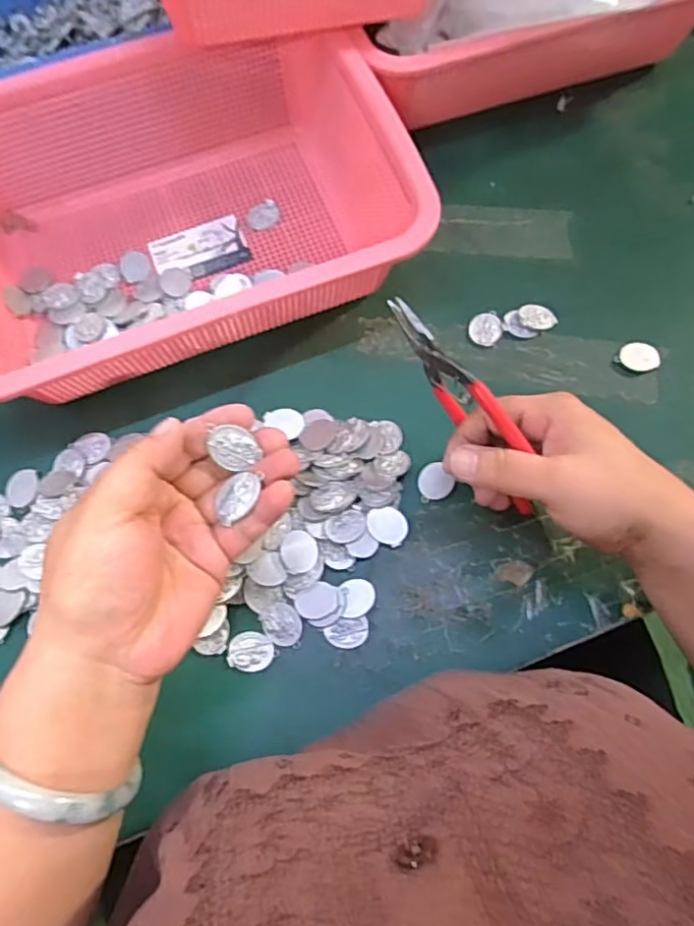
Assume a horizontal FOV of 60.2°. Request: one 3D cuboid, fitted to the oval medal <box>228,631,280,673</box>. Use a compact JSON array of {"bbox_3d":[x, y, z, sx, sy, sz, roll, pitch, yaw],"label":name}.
[{"bbox_3d":[-0.054,0.107,0.342,0.027,0.004,0.022,-4,69,-2],"label":"oval medal"}]

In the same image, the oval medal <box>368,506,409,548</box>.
[{"bbox_3d":[0.025,0.039,0.363,0.022,0.010,0.024,-19,70,-8],"label":"oval medal"}]

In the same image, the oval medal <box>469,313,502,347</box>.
[{"bbox_3d":[0.095,-0.092,0.411,0.022,0.004,0.026,17,70,6],"label":"oval medal"}]

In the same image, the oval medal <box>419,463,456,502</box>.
[{"bbox_3d":[0.055,0.011,0.373,0.021,0.005,0.023,-11,69,-5],"label":"oval medal"}]

